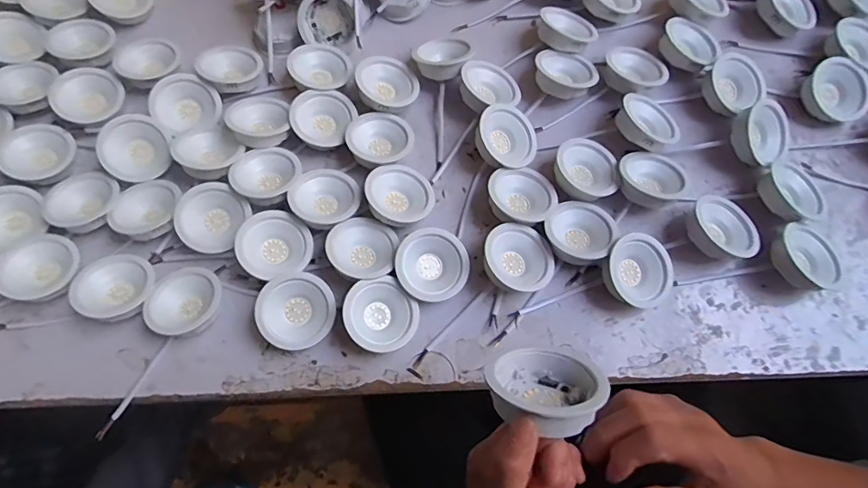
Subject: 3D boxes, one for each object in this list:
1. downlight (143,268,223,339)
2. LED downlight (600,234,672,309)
[{"bbox_3d":[-0.242,0.058,0.476,0.064,0.032,0.064,-2,72,0],"label":"downlight"},{"bbox_3d":[0.201,0.027,0.476,0.068,0.041,0.067,-32,74,-9],"label":"LED downlight"}]

